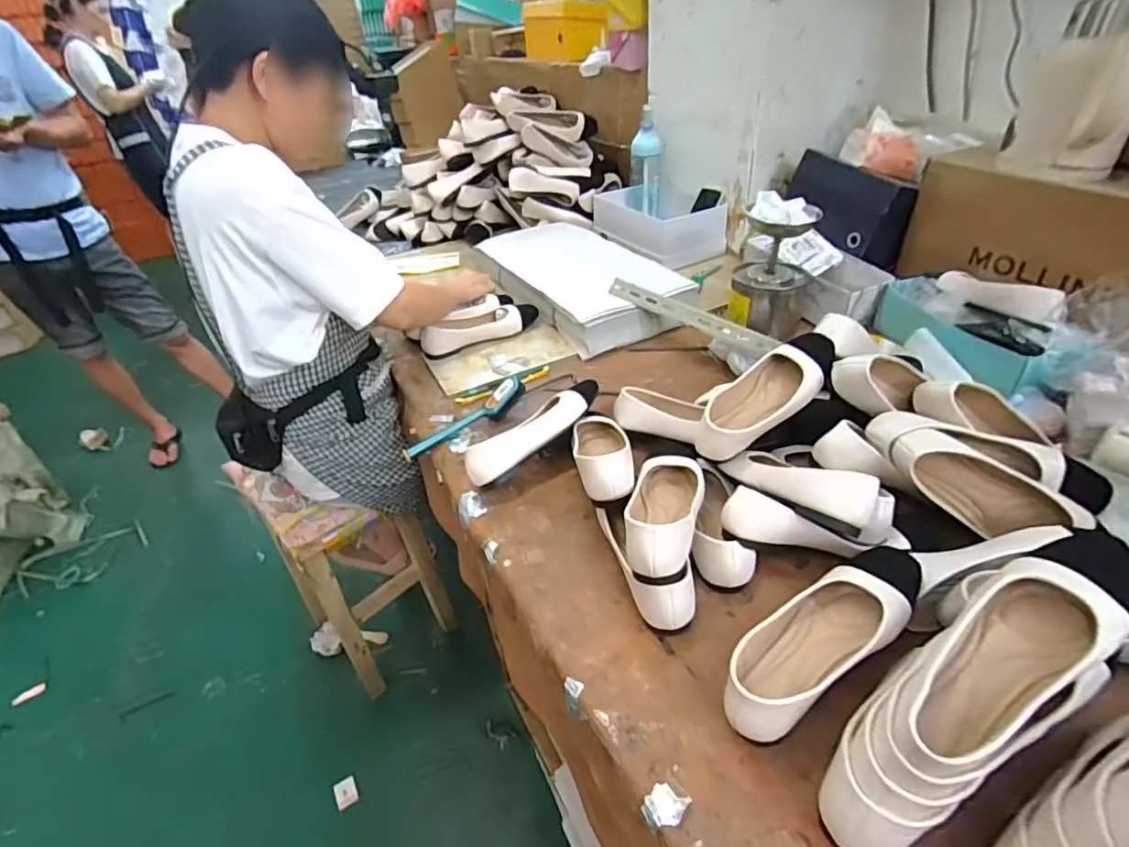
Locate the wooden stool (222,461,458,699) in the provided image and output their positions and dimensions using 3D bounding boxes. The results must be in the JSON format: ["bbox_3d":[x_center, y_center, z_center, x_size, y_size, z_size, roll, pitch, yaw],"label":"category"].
[{"bbox_3d":[-0.466,0.292,1.226,0.252,0.490,0.285,-31,44,-31],"label":"wooden stool"}]

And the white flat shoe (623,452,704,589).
[{"bbox_3d":[0.116,0.103,0.624,0.083,0.066,0.195,4,20,11],"label":"white flat shoe"}]

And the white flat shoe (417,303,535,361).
[{"bbox_3d":[-0.159,-0.184,1.073,0.242,0.055,0.064,-21,40,-20],"label":"white flat shoe"}]

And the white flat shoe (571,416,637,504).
[{"bbox_3d":[0.050,0.041,0.745,0.073,0.066,0.214,-6,14,-2],"label":"white flat shoe"}]

